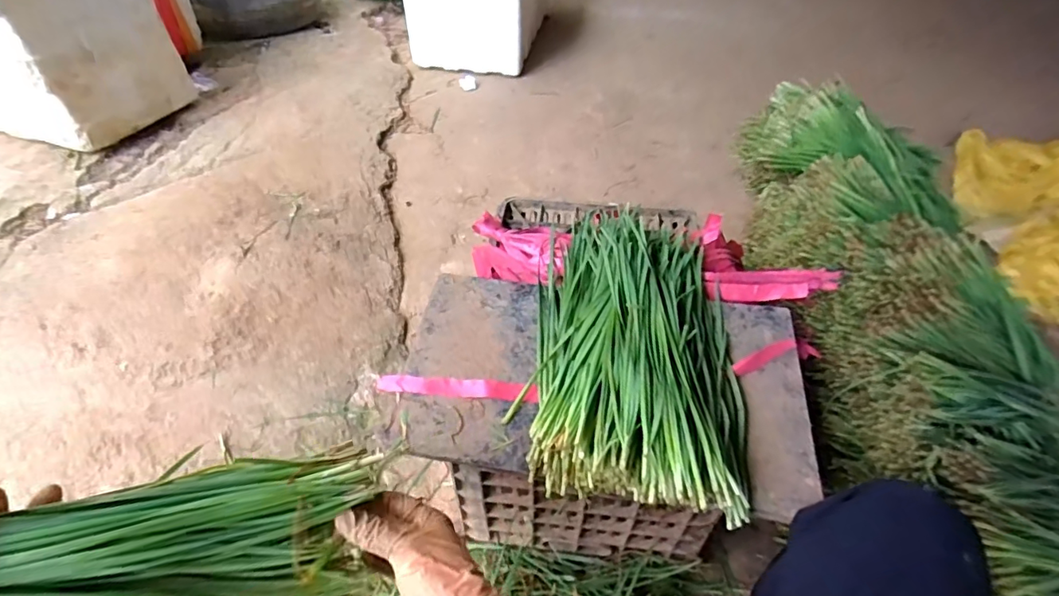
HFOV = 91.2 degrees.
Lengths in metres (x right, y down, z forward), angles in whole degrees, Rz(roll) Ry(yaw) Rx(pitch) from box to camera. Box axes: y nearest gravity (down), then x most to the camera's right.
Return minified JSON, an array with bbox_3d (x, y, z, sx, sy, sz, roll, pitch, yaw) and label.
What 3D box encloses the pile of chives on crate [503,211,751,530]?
[{"bbox_3d":[0.127,0.038,0.596,0.244,0.086,0.398,11,46,8],"label":"pile of chives on crate"}]

